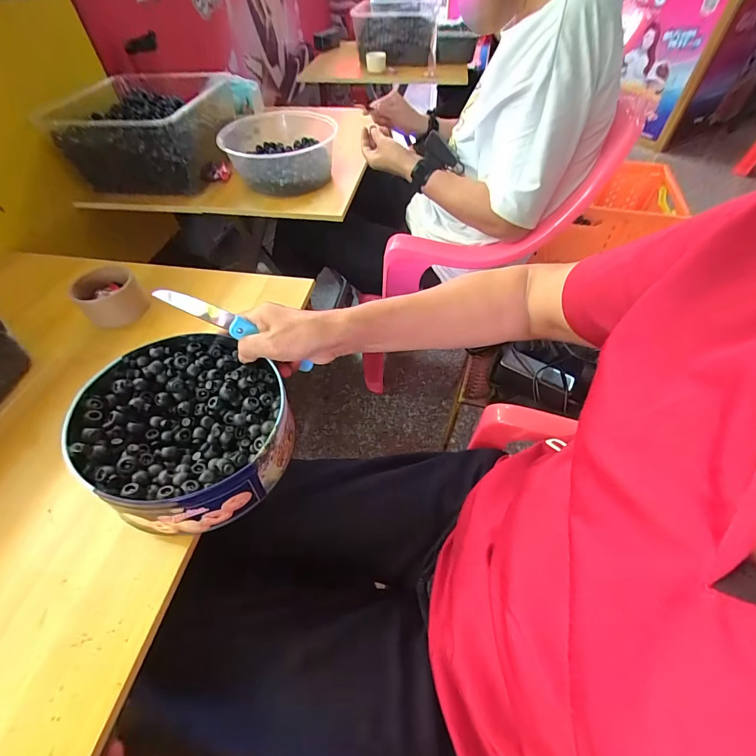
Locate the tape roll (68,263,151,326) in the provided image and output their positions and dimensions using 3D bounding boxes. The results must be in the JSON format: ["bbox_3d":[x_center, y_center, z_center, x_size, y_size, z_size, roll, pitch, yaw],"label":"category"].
[{"bbox_3d":[-0.389,-0.119,0.534,0.082,0.048,0.088,-34,58,-23],"label":"tape roll"}]

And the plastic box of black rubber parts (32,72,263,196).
[{"bbox_3d":[-0.517,-0.633,0.902,0.307,0.150,0.529,3,51,3],"label":"plastic box of black rubber parts"}]

